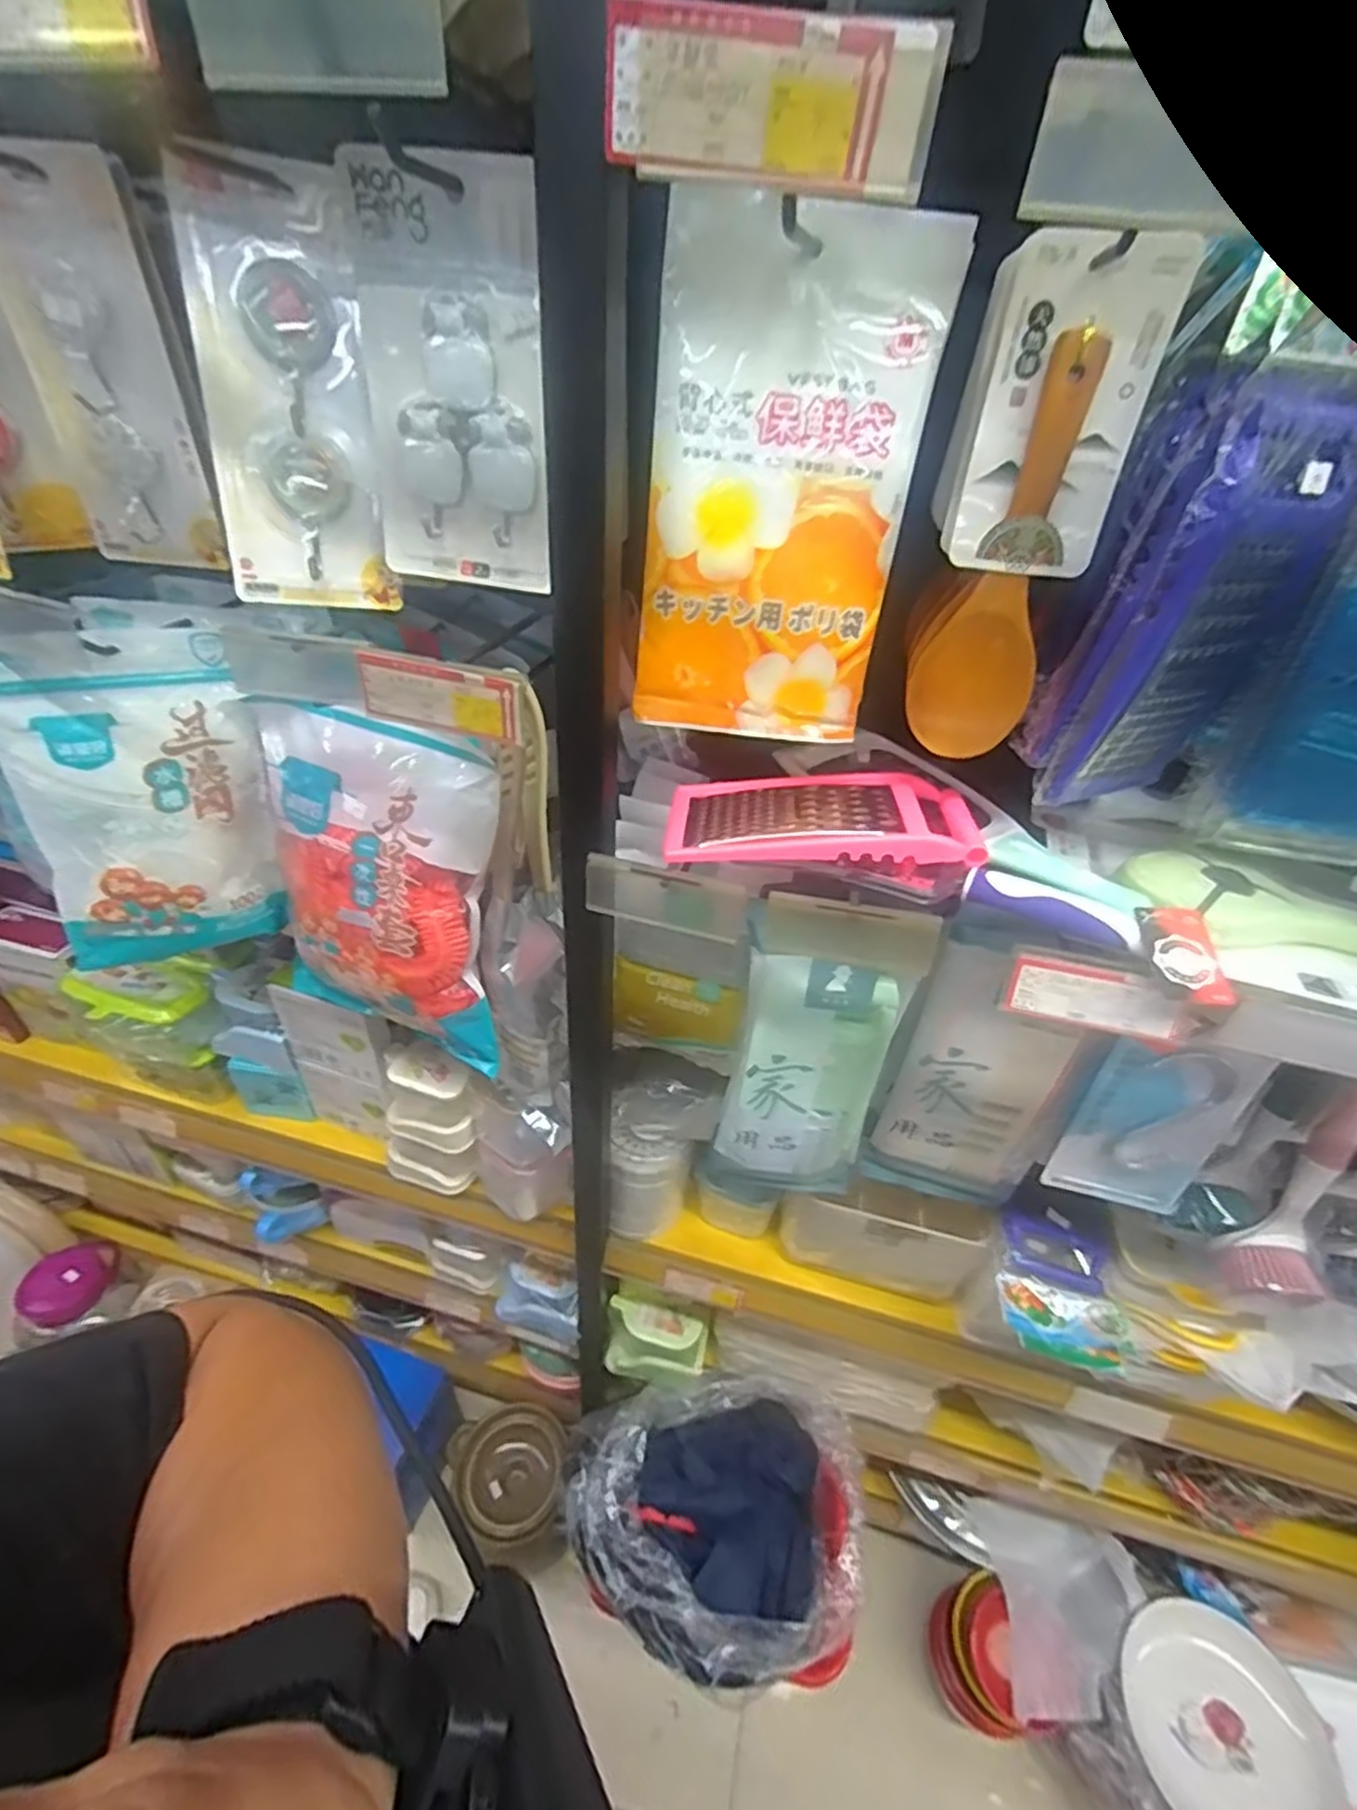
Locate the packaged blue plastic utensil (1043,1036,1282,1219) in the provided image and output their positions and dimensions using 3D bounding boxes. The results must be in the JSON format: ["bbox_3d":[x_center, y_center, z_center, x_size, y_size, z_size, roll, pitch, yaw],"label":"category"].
[{"bbox_3d":[0.359,0.169,0.549,0.102,0.170,0.020,11,39,8],"label":"packaged blue plastic utensil"}]

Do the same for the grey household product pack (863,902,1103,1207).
[{"bbox_3d":[0.254,0.153,0.614,0.141,0.324,0.036,15,39,13],"label":"grey household product pack"}]

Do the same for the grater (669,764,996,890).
[{"bbox_3d":[0.098,-0.061,0.498,0.203,0.035,0.108,8,38,5],"label":"grater"}]

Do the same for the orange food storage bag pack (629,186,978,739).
[{"bbox_3d":[0.058,-0.228,0.422,0.142,0.260,0.019,6,30,-2],"label":"orange food storage bag pack"}]

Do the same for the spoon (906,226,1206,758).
[{"bbox_3d":[0.183,-0.202,0.399,0.085,0.241,0.016,12,36,10],"label":"spoon"}]

